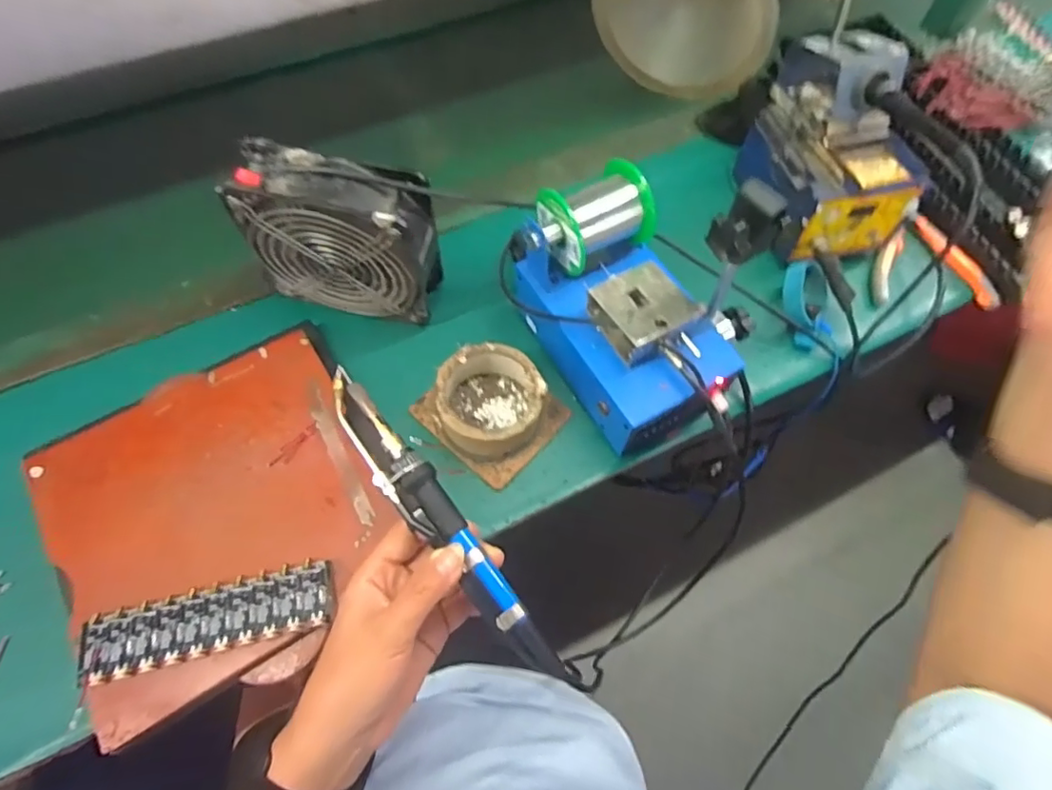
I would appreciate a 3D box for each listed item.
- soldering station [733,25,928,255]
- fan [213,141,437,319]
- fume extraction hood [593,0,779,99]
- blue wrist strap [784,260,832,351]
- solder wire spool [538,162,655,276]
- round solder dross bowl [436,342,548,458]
[{"bbox_3d":[0.300,-0.245,0.556,0.121,0.141,0.165,-7,62,-4],"label":"soldering station"},{"bbox_3d":[-0.159,-0.130,0.489,0.159,0.143,0.057,10,62,5],"label":"fan"},{"bbox_3d":[0.180,-0.423,0.589,0.172,0.141,0.173,21,64,11],"label":"fume extraction hood"},{"bbox_3d":[0.266,-0.086,0.550,0.040,0.018,0.084,-13,90,-6],"label":"blue wrist strap"},{"bbox_3d":[0.059,-0.143,0.479,0.088,0.069,0.063,-27,65,-13],"label":"solder wire spool"},{"bbox_3d":[-0.030,0.006,0.492,0.086,0.049,0.086,0,62,0],"label":"round solder dross bowl"}]

